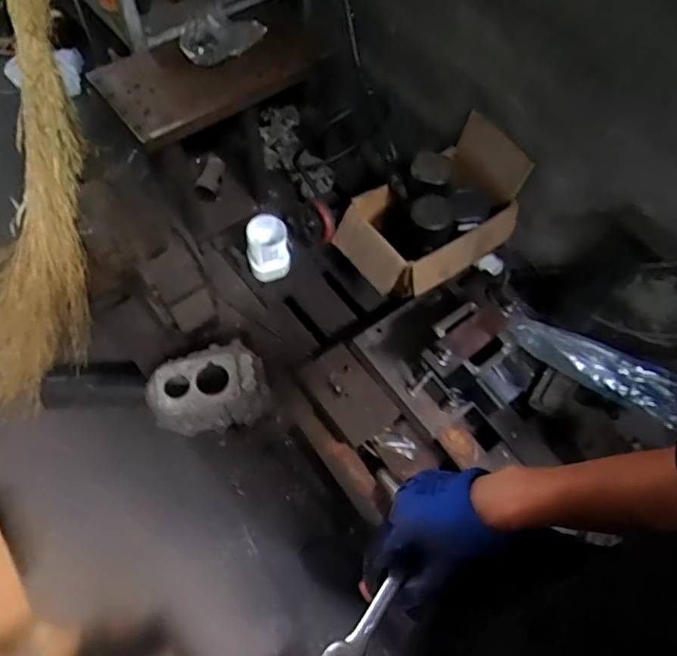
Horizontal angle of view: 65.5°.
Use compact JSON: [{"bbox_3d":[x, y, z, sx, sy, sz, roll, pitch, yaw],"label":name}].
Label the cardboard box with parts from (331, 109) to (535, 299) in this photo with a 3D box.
[{"bbox_3d":[0.247,-0.314,1.402,0.430,0.287,0.319,-35,69,-19],"label":"cardboard box with parts"}]

